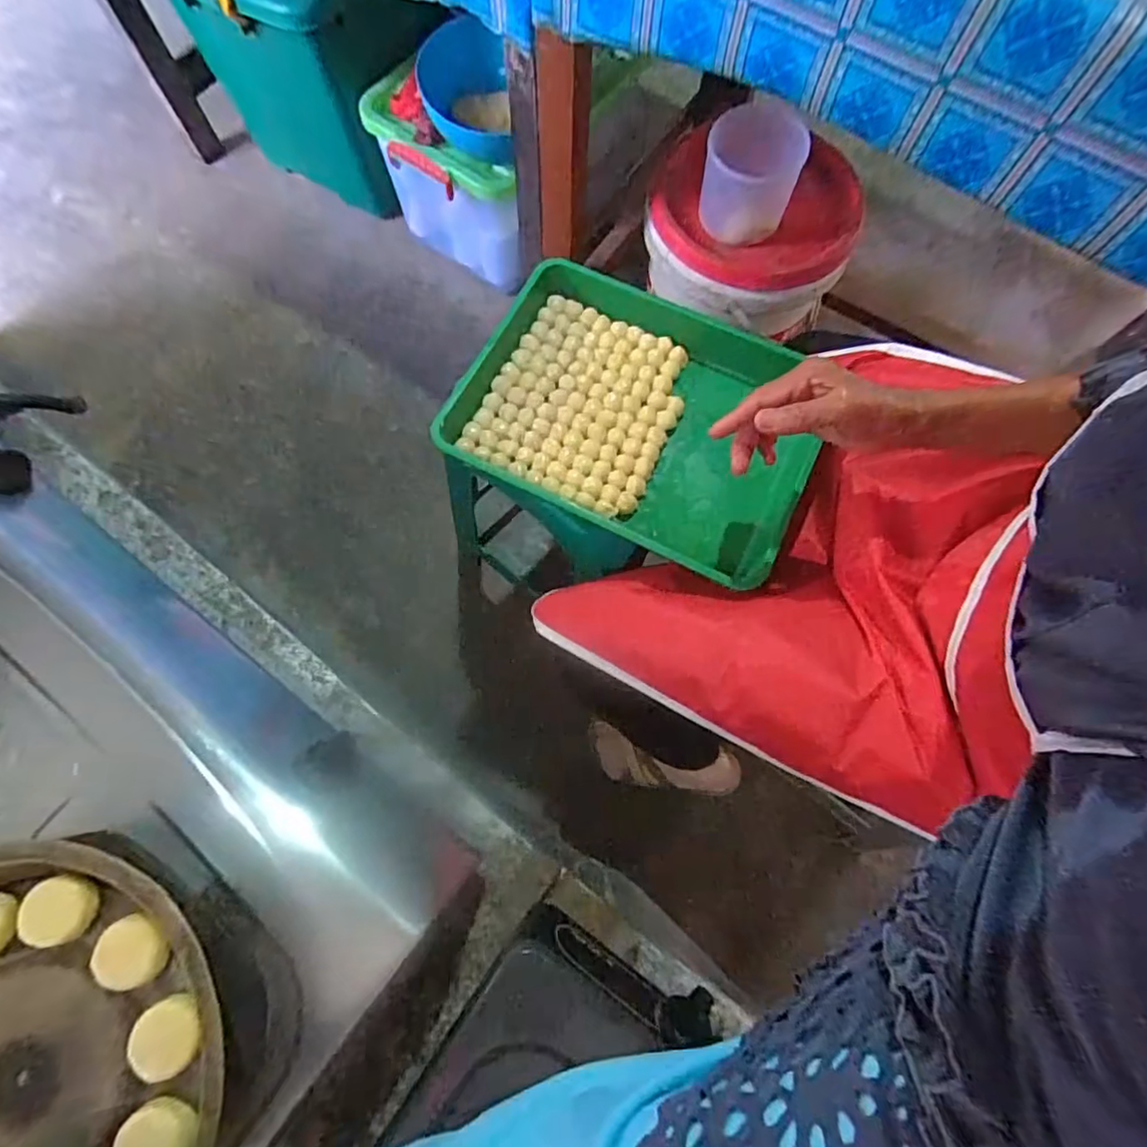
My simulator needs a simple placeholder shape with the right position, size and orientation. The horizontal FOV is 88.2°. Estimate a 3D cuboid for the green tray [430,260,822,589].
[{"bbox_3d":[0.066,-0.162,0.621,0.360,0.052,0.292,27,73,7],"label":"green tray"}]

